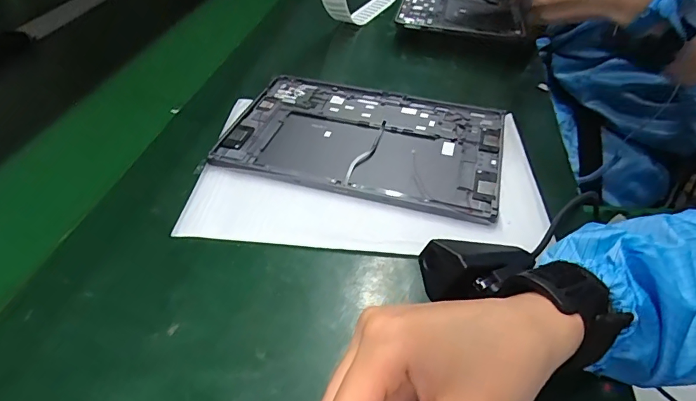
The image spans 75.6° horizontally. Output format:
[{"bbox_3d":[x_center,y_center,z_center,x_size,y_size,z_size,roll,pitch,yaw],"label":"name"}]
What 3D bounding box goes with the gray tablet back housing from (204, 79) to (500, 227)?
[{"bbox_3d":[0.019,-0.063,0.438,0.255,0.009,0.168,12,44,11],"label":"gray tablet back housing"}]

